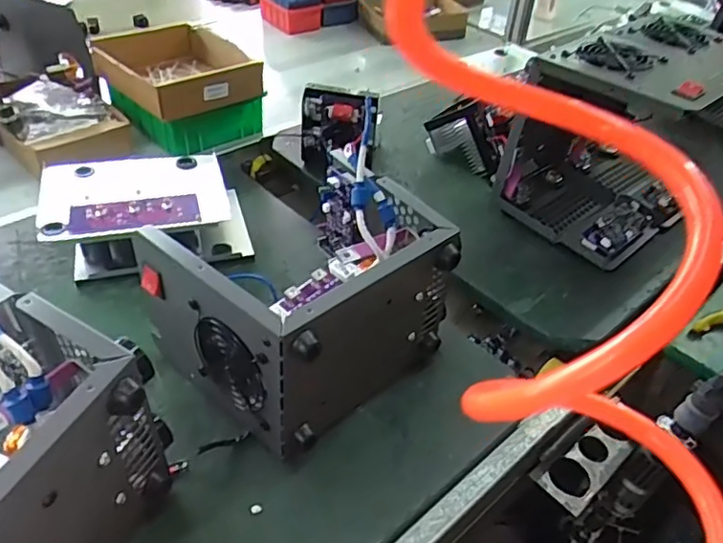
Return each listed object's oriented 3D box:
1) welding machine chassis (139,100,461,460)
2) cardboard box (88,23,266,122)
[{"bbox_3d":[-0.046,0.023,0.567,0.184,0.160,0.231,35,48,30],"label":"welding machine chassis"},{"bbox_3d":[-0.279,-0.309,0.917,0.194,0.062,0.239,-27,50,-32],"label":"cardboard box"}]

